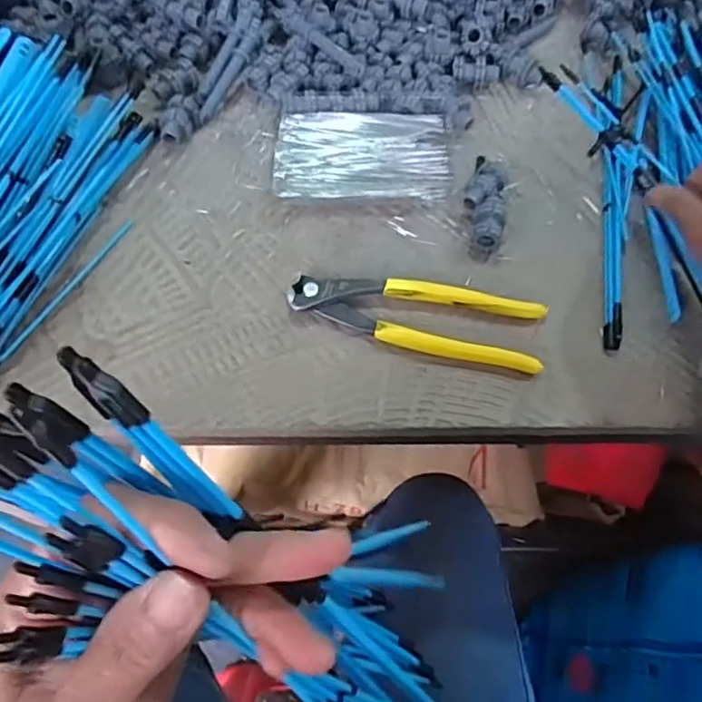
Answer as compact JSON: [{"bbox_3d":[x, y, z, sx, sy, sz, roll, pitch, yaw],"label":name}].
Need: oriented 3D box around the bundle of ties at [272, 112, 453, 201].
[{"bbox_3d":[0.009,-0.150,0.443,0.128,0.014,0.075,0,64,-1],"label":"bundle of ties"}]

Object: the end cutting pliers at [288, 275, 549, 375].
[{"bbox_3d":[0.043,-0.024,0.379,0.163,0.014,0.048,11,64,5],"label":"end cutting pliers"}]

